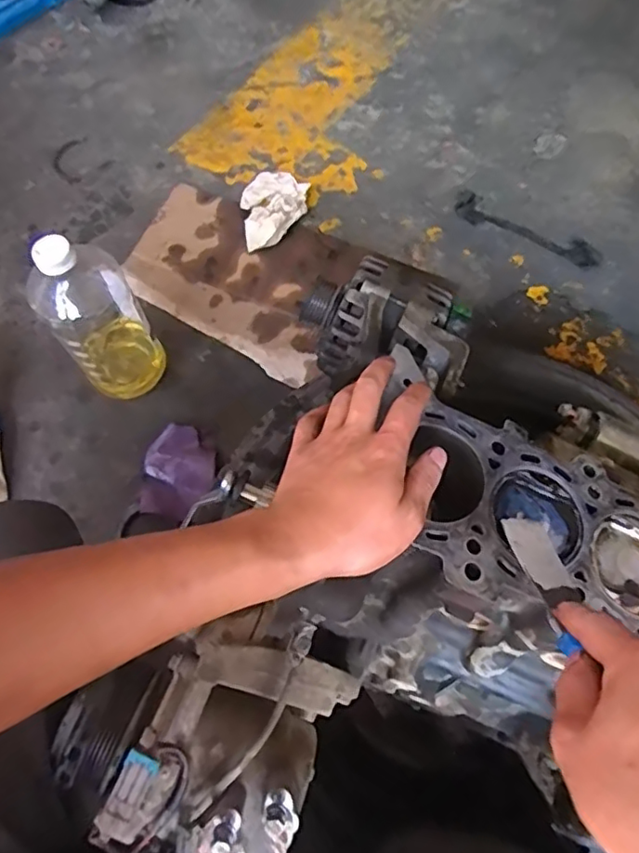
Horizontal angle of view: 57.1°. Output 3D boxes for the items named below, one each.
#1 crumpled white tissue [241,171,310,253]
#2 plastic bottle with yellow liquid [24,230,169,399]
[{"bbox_3d":[-0.075,-0.348,0.946,0.099,0.026,0.154,5,69,0],"label":"crumpled white tissue"},{"bbox_3d":[-0.277,-0.136,0.732,0.110,0.254,0.108,-31,73,-13],"label":"plastic bottle with yellow liquid"}]

